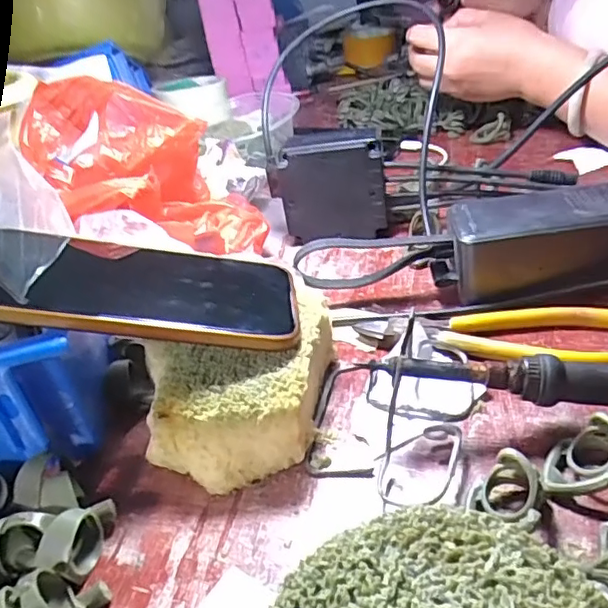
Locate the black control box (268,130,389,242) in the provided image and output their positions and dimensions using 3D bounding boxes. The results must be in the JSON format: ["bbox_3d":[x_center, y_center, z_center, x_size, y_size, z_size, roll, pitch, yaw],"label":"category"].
[{"bbox_3d":[0.019,-0.091,0.449,0.087,0.084,0.027,-1,35,18],"label":"black control box"}]

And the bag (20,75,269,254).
[{"bbox_3d":[-0.102,-0.092,0.398,0.118,0.117,0.096,6,36,23],"label":"bag"}]

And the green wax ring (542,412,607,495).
[{"bbox_3d":[0.115,0.062,0.236,0.029,0.022,0.030,-7,33,5],"label":"green wax ring"}]

